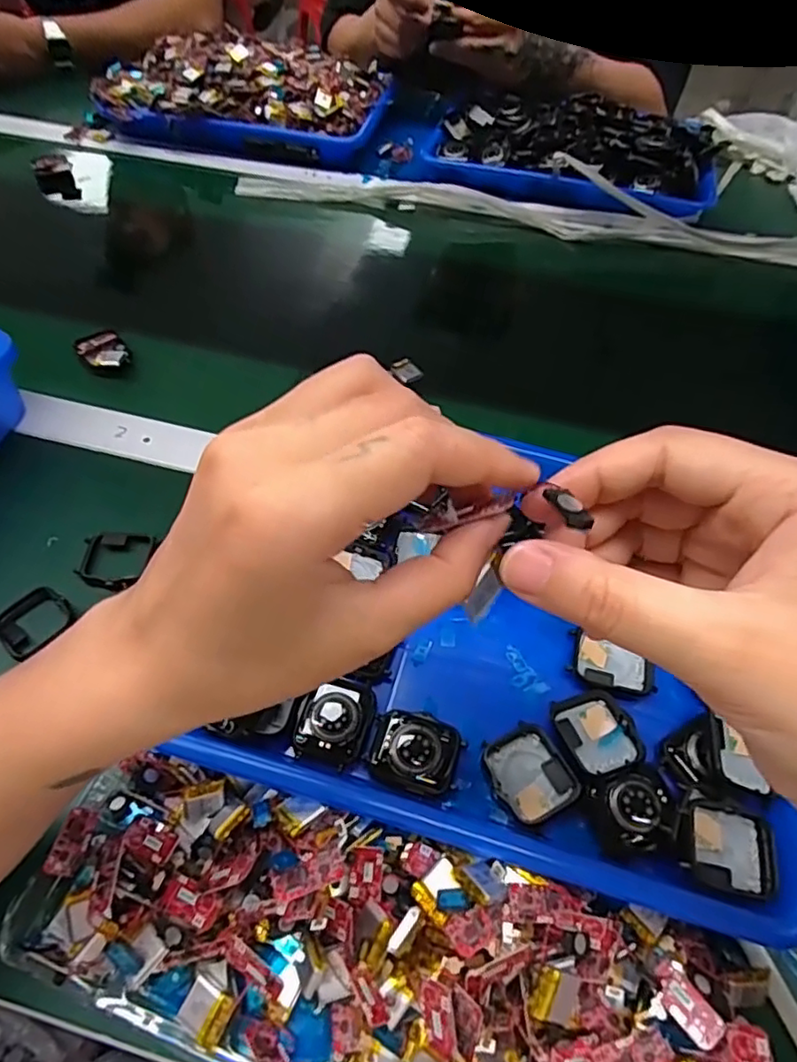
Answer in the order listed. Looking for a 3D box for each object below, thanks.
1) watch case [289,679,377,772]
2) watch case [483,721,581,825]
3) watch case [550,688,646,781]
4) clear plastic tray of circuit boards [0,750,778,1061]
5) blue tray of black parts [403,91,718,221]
[{"bbox_3d":[-0.033,0.097,0.313,0.036,0.010,0.042,16,54,7],"label":"watch case"},{"bbox_3d":[0.064,0.119,0.302,0.037,0.005,0.042,-24,59,-20],"label":"watch case"},{"bbox_3d":[0.101,0.102,0.313,0.037,0.007,0.042,-13,56,-13],"label":"watch case"},{"bbox_3d":[-0.006,0.180,0.252,0.311,0.047,0.102,15,54,7],"label":"clear plastic tray of circuit boards"},{"bbox_3d":[0.195,-0.449,0.709,0.344,0.053,0.215,23,56,13],"label":"blue tray of black parts"}]

